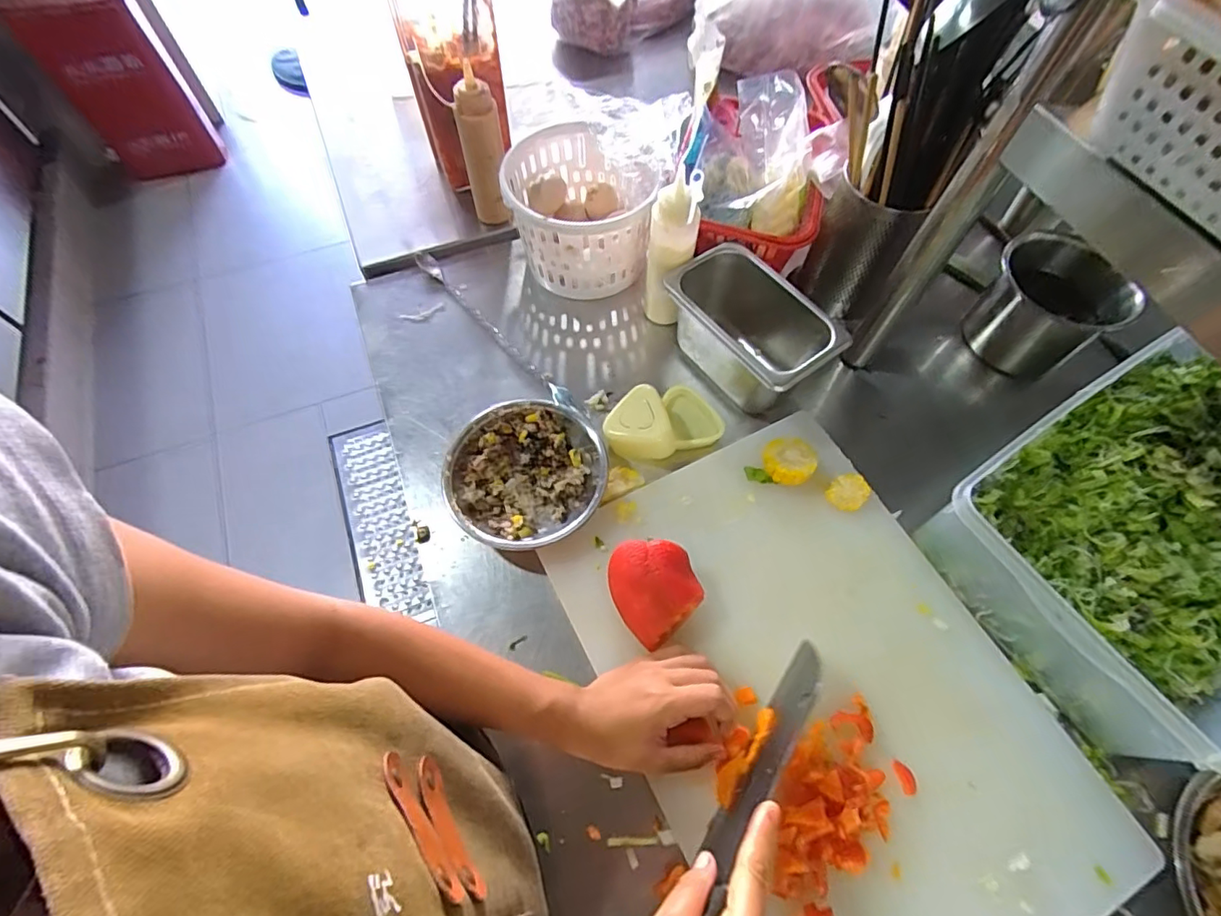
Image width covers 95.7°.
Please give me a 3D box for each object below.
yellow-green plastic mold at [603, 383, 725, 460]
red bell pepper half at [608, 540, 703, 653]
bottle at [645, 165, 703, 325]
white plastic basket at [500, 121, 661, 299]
[{"bbox_3d":[0.053,-0.035,0.564,0.121,0.059,0.073,-21,65,-11],"label":"yellow-green plastic mold"},{"bbox_3d":[0.034,0.109,0.469,0.071,0.051,0.076,0,63,-1],"label":"red bell pepper half"},{"bbox_3d":[0.061,-0.208,0.566,0.048,0.185,0.050,9,63,4],"label":"bottle"},{"bbox_3d":[-0.039,-0.286,0.643,0.155,0.126,0.166,-10,63,-6],"label":"white plastic basket"}]

